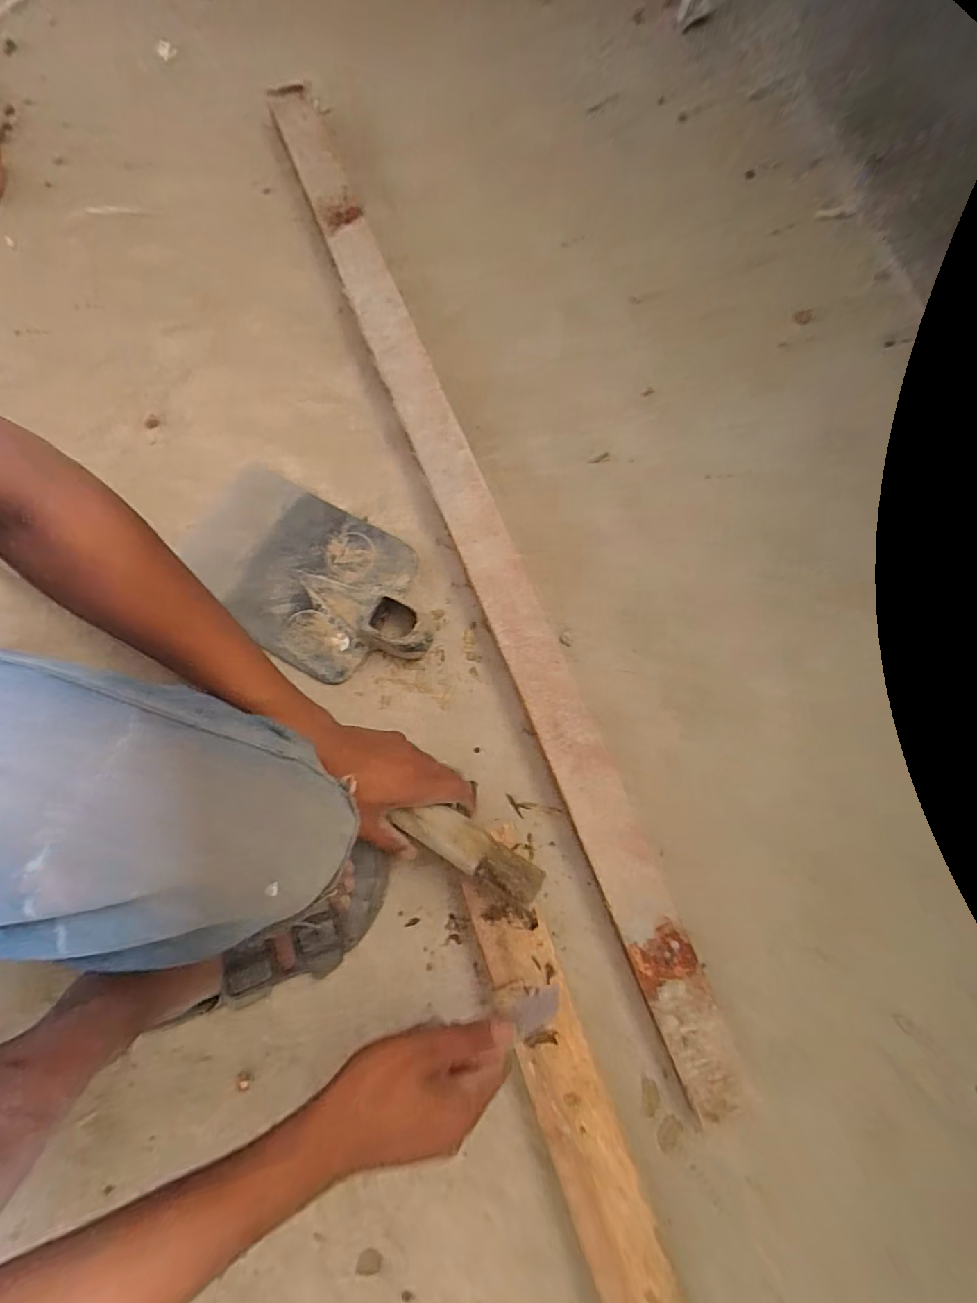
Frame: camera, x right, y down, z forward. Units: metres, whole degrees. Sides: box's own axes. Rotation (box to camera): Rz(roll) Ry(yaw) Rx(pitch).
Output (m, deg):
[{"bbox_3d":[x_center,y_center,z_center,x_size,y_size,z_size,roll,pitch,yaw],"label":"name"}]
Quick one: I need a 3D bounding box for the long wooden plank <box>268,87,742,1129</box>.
[{"bbox_3d":[-0.032,-0.176,0.546,0.080,0.048,1.186,-22,78,-5],"label":"long wooden plank"}]

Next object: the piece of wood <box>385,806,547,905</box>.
[{"bbox_3d":[-0.014,0.164,0.420,0.125,0.016,0.034,26,78,11],"label":"piece of wood"}]

